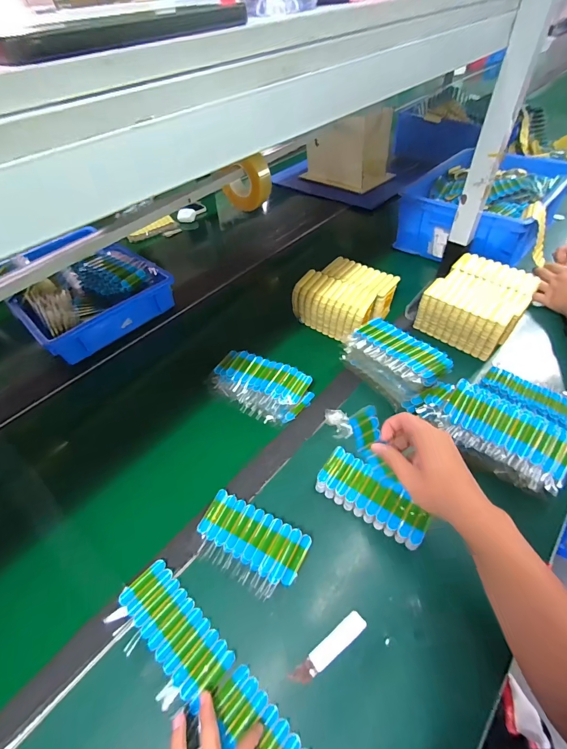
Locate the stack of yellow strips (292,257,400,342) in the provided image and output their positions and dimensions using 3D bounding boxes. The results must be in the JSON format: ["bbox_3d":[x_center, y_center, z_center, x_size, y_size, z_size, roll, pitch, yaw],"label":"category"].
[{"bbox_3d":[0.134,-0.165,0.743,0.164,0.087,0.165,31,58,25],"label":"stack of yellow strips"}]

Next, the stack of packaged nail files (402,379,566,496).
[{"bbox_3d":[0.297,0.086,0.518,0.103,0.078,0.218,-35,55,-22],"label":"stack of packaged nail files"}]

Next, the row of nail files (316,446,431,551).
[{"bbox_3d":[0.126,0.174,0.488,0.152,0.038,0.062,29,57,24],"label":"row of nail files"}]

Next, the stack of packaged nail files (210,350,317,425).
[{"bbox_3d":[-0.044,0.018,0.623,0.179,0.042,0.101,23,55,21],"label":"stack of packaged nail files"}]

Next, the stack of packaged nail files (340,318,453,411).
[{"bbox_3d":[0.193,-0.028,0.611,0.085,0.083,0.166,-29,55,-20],"label":"stack of packaged nail files"}]

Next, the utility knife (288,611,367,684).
[{"bbox_3d":[0.054,0.315,0.395,0.098,0.006,0.021,-30,55,-21],"label":"utility knife"}]

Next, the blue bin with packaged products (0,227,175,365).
[{"bbox_3d":[-0.485,-0.213,0.815,0.386,0.082,0.290,33,60,29],"label":"blue bin with packaged products"}]

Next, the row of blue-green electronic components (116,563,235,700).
[{"bbox_3d":[-0.130,0.301,0.409,0.150,0.007,0.062,34,59,27],"label":"row of blue-green electronic components"}]

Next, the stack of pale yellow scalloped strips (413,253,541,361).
[{"bbox_3d":[0.394,-0.145,0.704,0.160,0.085,0.189,31,59,28],"label":"stack of pale yellow scalloped strips"}]

